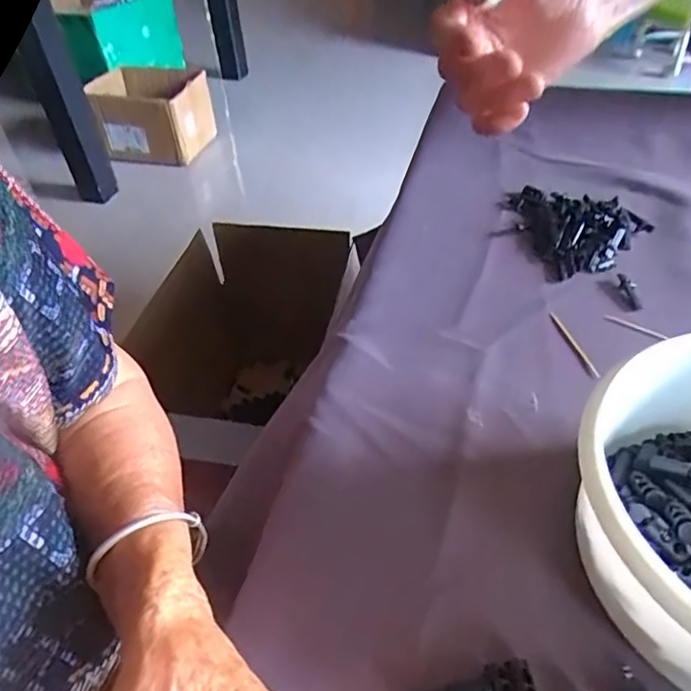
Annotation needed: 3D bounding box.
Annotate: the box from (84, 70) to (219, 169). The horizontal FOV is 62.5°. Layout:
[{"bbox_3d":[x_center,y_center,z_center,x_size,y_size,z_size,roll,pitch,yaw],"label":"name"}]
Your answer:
[{"bbox_3d":[-0.555,-0.692,1.698,0.254,0.194,0.285,7,46,12],"label":"box"}]

